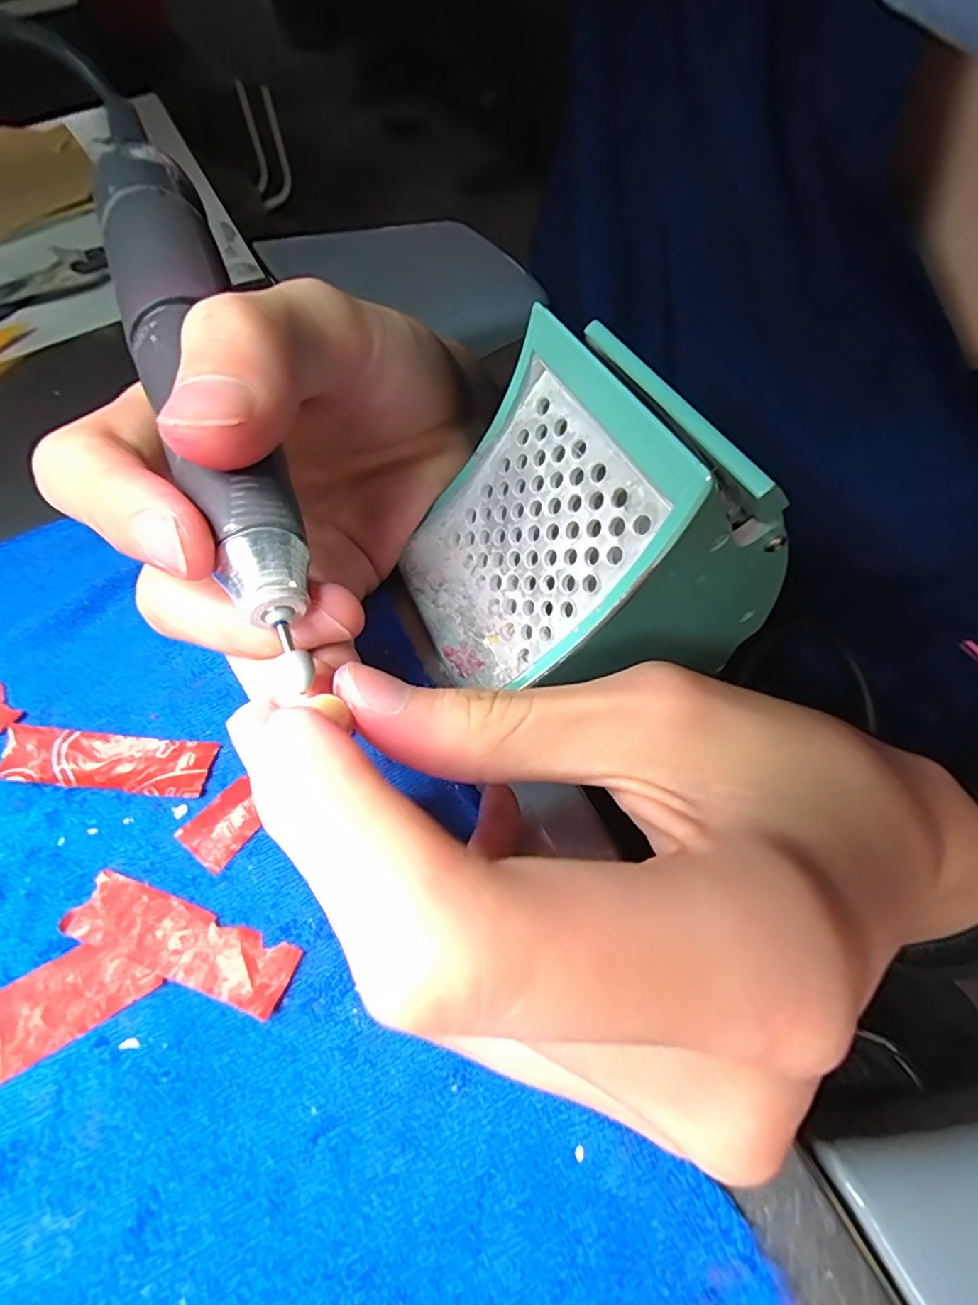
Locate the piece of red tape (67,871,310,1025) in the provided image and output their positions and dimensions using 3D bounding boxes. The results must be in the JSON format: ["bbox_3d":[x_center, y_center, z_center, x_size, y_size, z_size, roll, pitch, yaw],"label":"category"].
[{"bbox_3d":[-0.076,0.071,0.135,0.058,0.004,0.016,15,63,11],"label":"piece of red tape"}]

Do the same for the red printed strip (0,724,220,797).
[{"bbox_3d":[-0.109,0.031,0.158,0.059,0.007,0.016,2,61,6],"label":"red printed strip"}]

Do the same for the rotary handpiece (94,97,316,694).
[{"bbox_3d":[-0.069,-0.072,0.131,0.026,0.031,0.152,-24,67,-10],"label":"rotary handpiece"}]

